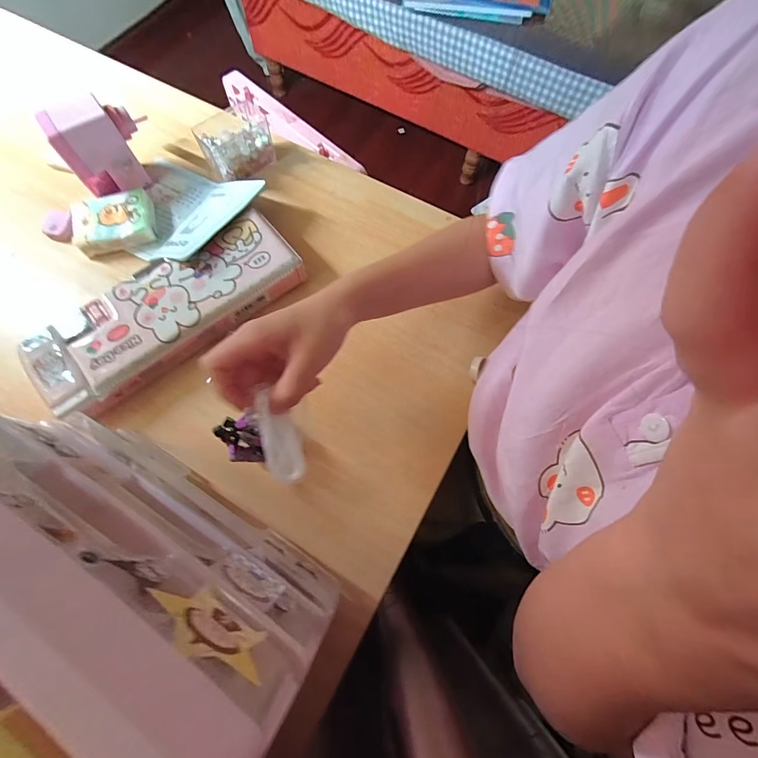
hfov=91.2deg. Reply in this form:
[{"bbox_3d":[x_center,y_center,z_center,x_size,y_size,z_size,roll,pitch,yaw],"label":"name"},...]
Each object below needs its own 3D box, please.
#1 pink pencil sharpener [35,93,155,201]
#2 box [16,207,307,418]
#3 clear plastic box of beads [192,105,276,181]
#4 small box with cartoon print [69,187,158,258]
[{"bbox_3d":[-0.273,-0.235,0.369,0.077,0.075,0.047,-32,75,-11],"label":"pink pencil sharpener"},{"bbox_3d":[-0.189,-0.062,0.341,0.235,0.030,0.090,-37,76,-12],"label":"box"},{"bbox_3d":[-0.154,-0.255,0.403,0.074,0.039,0.054,-41,77,-13],"label":"clear plastic box of beads"},{"bbox_3d":[-0.269,-0.161,0.378,0.076,0.020,0.054,-12,72,-5],"label":"small box with cartoon print"}]

